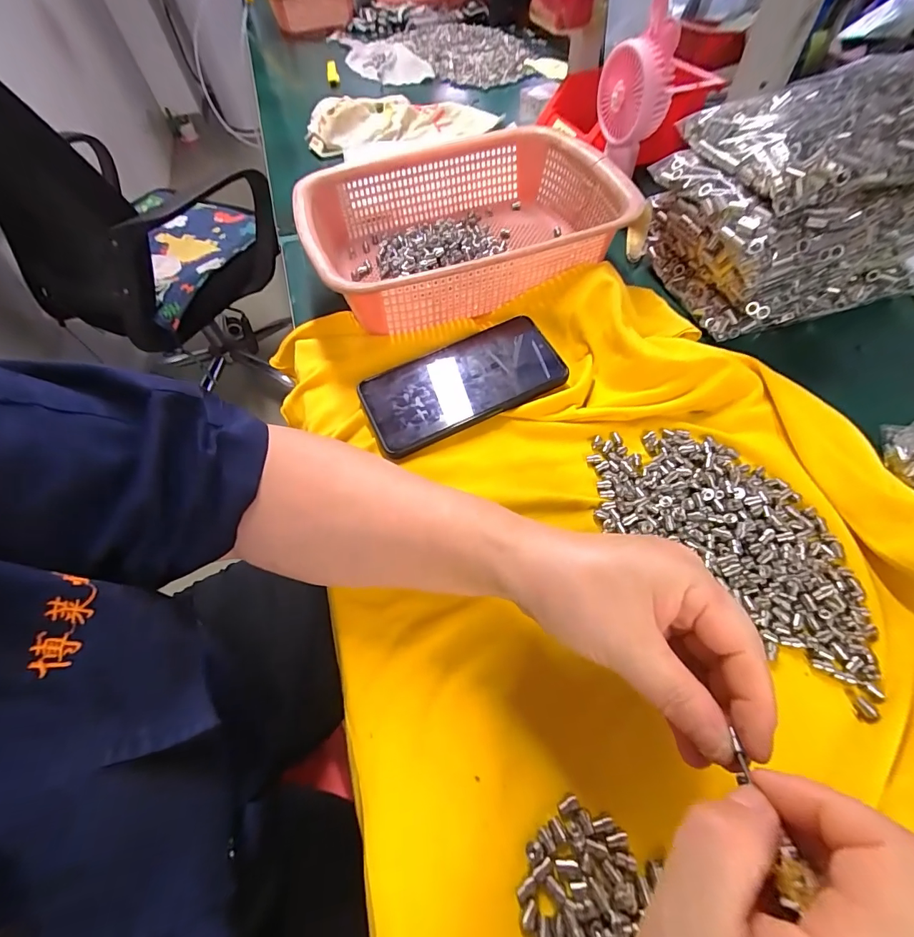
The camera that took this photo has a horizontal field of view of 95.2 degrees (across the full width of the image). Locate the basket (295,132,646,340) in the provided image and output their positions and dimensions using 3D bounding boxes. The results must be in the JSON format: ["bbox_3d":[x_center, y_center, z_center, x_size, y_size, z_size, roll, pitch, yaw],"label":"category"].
[{"bbox_3d":[0.005,-0.238,0.411,0.286,0.070,0.216,-19,58,-7],"label":"basket"}]

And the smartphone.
[{"bbox_3d":[0.007,-0.072,0.344,0.165,0.014,0.076,-25,59,-11],"label":"smartphone"}]

